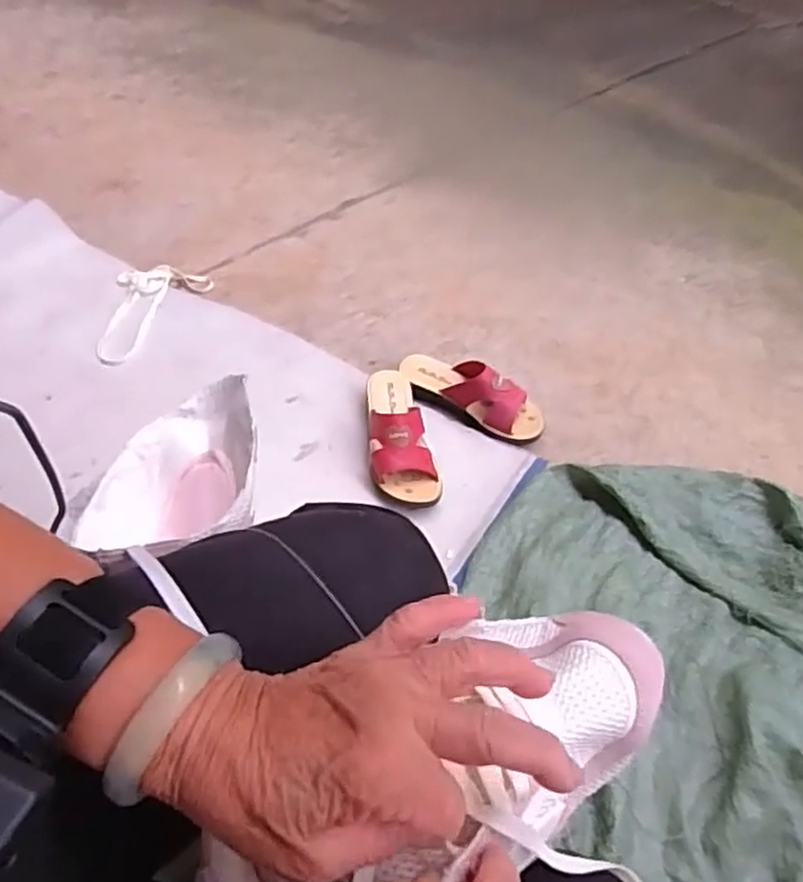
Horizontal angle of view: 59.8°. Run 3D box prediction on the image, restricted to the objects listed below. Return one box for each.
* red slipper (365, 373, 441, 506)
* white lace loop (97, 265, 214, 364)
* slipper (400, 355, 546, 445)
[{"bbox_3d":[0.000,-0.017,0.965,0.091,0.078,0.228,-3,52,-4],"label":"red slipper"},{"bbox_3d":[-0.441,-0.228,1.163,0.140,0.013,0.244,25,53,14],"label":"white lace loop"},{"bbox_3d":[0.106,-0.076,1.031,0.227,0.069,0.082,30,57,20],"label":"slipper"}]

